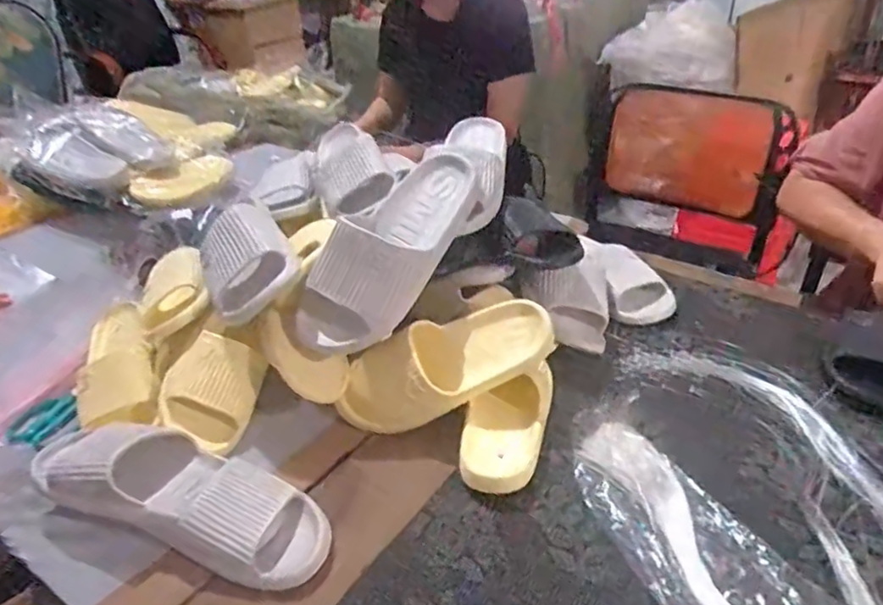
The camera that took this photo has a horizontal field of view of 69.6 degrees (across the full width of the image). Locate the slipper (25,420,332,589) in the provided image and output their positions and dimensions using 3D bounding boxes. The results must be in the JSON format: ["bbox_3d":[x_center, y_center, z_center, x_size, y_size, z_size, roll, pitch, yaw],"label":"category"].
[{"bbox_3d":[-0.260,0.178,0.633,0.320,0.075,0.114,18,40,11],"label":"slipper"}]

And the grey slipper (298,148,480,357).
[{"bbox_3d":[-0.055,-0.064,0.738,0.105,0.095,0.287,23,69,36],"label":"grey slipper"}]

